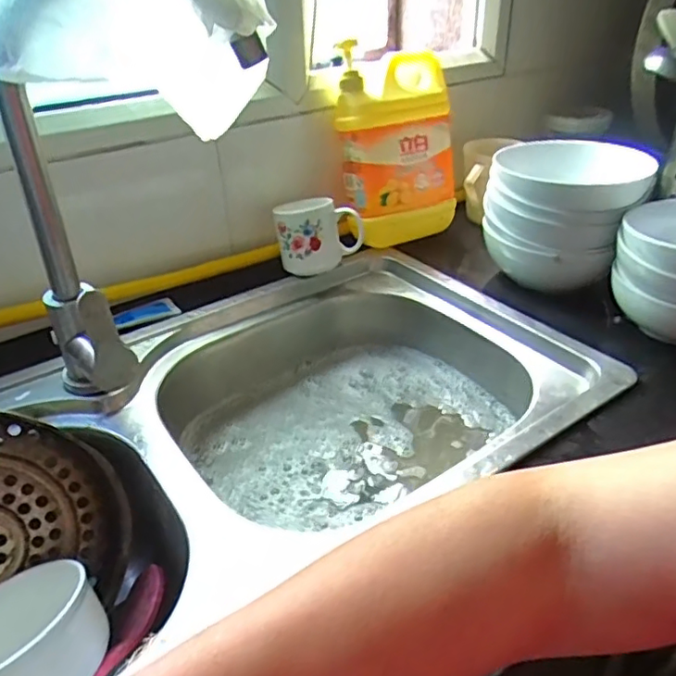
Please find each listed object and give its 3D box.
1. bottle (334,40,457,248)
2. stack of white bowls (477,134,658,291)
[{"bbox_3d":[0.078,-0.239,0.762,0.148,0.209,0.088,-23,38,-29],"label":"bottle"},{"bbox_3d":[0.251,-0.141,0.676,0.158,0.122,0.160,8,34,14],"label":"stack of white bowls"}]

